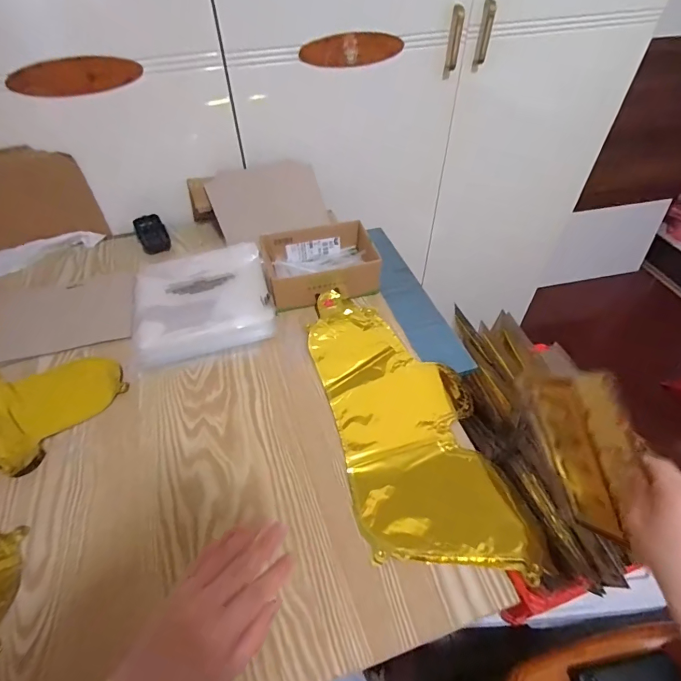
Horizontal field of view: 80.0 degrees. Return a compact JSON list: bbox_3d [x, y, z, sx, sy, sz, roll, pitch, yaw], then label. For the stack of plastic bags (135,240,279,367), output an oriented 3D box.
[{"bbox_3d":[-0.231,-0.072,0.666,0.219,0.026,0.220,-14,50,-12],"label":"stack of plastic bags"}]

